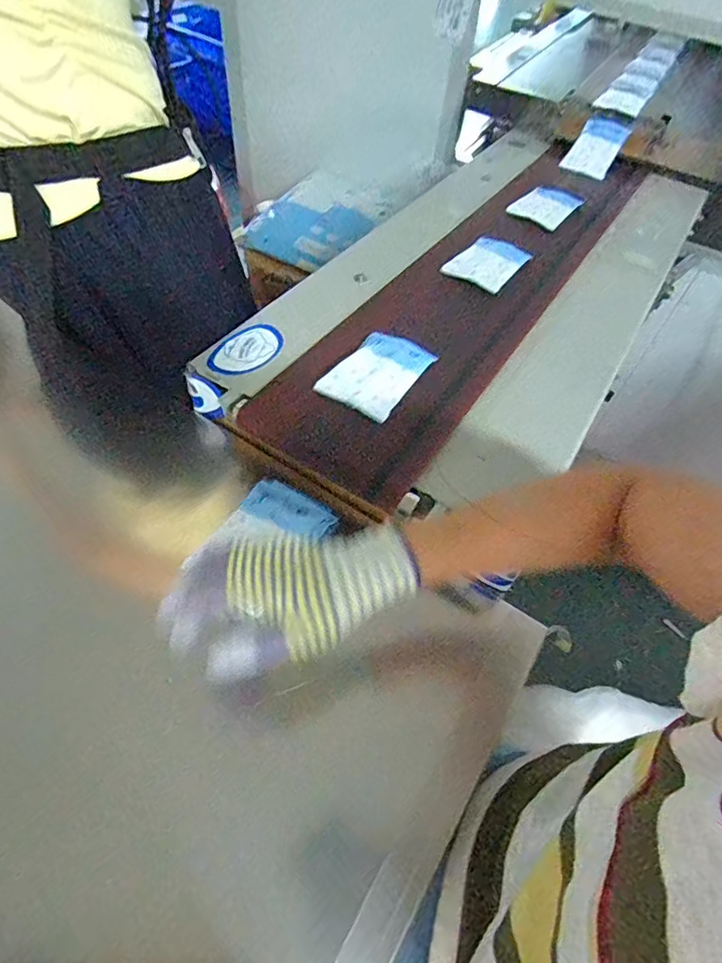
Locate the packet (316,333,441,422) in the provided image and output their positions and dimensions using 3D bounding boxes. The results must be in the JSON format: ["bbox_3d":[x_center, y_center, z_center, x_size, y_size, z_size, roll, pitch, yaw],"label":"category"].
[{"bbox_3d":[0.020,-0.124,0.578,0.086,0.011,0.127,31,57,16],"label":"packet"}]

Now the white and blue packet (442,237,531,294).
[{"bbox_3d":[0.187,-0.320,0.745,0.080,0.024,0.138,31,57,16],"label":"white and blue packet"}]

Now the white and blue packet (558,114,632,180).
[{"bbox_3d":[0.443,-0.632,0.970,0.091,0.103,0.023,41,20,26],"label":"white and blue packet"}]

